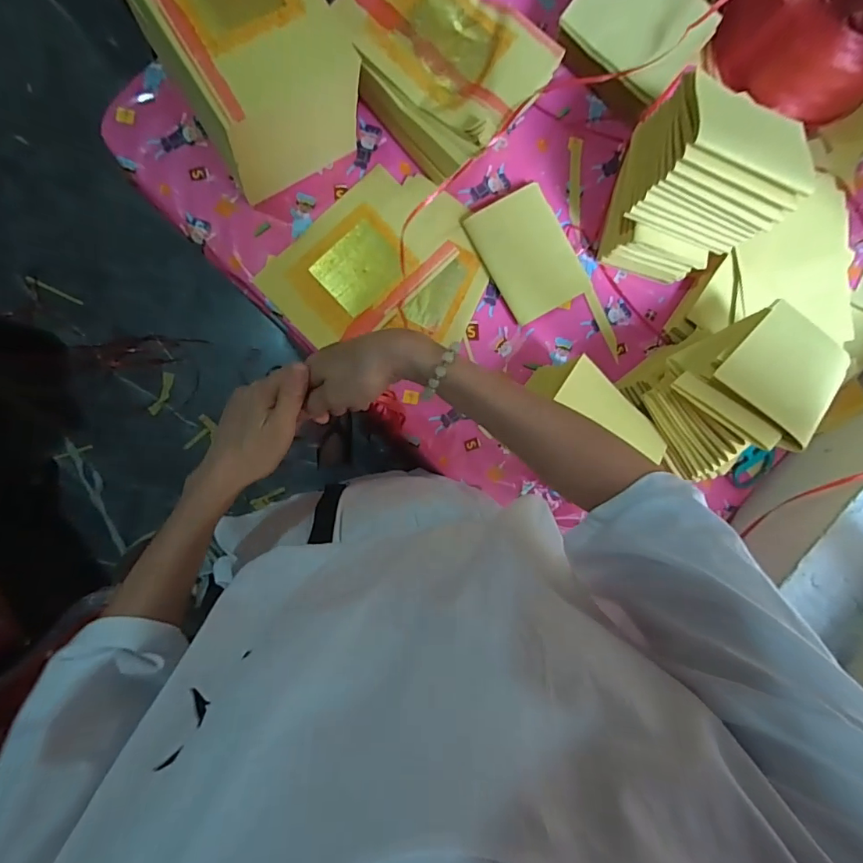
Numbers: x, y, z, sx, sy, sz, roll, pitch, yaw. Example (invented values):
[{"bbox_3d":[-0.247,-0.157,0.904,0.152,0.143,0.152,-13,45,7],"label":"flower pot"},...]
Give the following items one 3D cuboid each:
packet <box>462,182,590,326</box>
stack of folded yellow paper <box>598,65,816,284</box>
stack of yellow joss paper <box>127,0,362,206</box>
[{"bbox_3d":[0.135,-0.243,0.657,0.116,0.025,0.160,-32,95,-5],"label":"packet"},{"bbox_3d":[0.331,-0.298,0.598,0.169,0.175,0.165,11,90,-8],"label":"stack of folded yellow paper"},{"bbox_3d":[-0.203,-0.432,0.539,0.160,0.154,0.233,-34,96,-5],"label":"stack of yellow joss paper"}]

